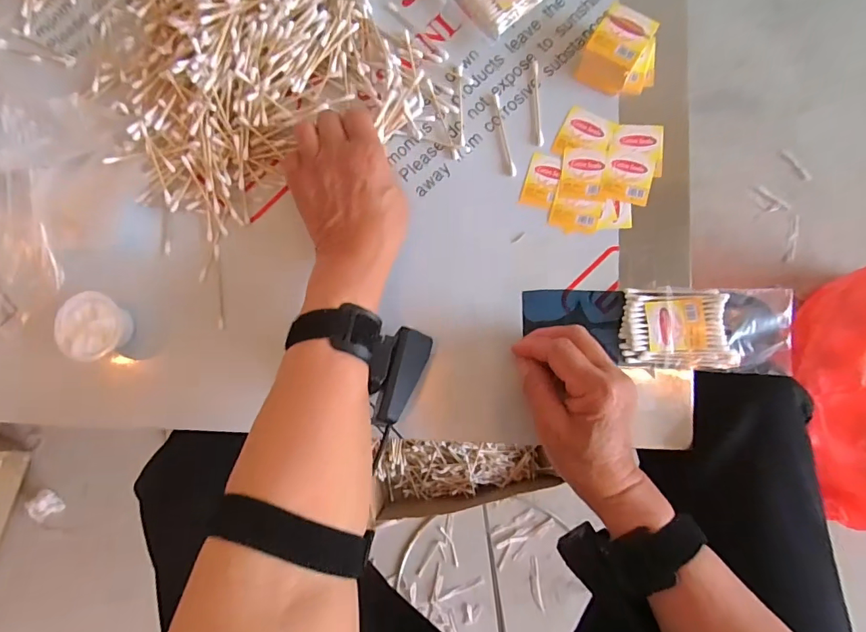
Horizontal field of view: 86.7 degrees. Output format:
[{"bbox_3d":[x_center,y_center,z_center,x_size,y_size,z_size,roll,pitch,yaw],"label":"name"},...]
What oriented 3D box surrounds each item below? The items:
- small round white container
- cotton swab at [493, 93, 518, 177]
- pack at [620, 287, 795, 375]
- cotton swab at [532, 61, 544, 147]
[{"bbox_3d":[-0.276,0.008,0.375,0.043,0.031,0.049,-42,85,-1],"label":"small round white container"},{"bbox_3d":[0.060,-0.152,0.384,0.006,0.004,0.072,-12,85,2],"label":"cotton swab"},{"bbox_3d":[0.216,0.010,0.361,0.126,0.011,0.063,2,86,3],"label":"pack"},{"bbox_3d":[0.088,-0.178,0.383,0.007,0.004,0.073,-2,86,3],"label":"cotton swab"}]

